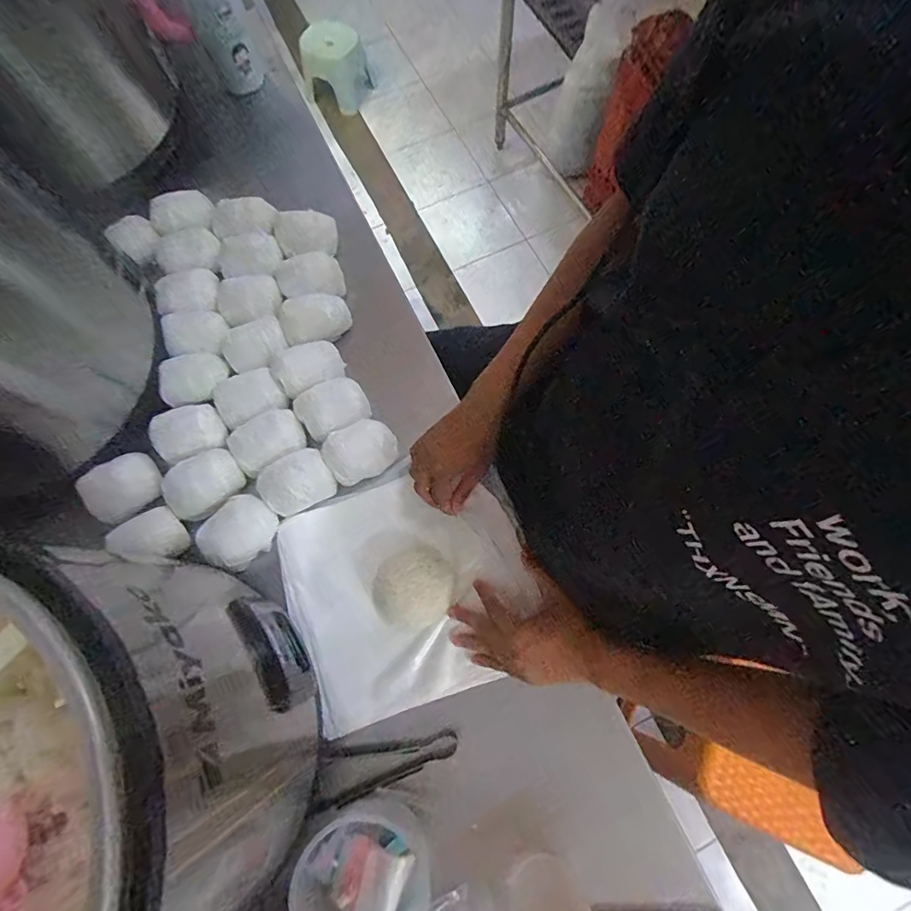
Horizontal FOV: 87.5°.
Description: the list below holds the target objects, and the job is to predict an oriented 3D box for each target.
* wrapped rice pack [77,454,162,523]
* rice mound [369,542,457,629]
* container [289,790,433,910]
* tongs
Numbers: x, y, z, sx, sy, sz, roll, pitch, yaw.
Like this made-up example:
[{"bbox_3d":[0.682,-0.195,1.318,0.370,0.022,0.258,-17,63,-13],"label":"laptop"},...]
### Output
[{"bbox_3d":[-0.420,0.039,0.606,0.086,0.032,0.069,-33,104,-15],"label":"wrapped rice pack"},{"bbox_3d":[-0.048,0.150,0.550,0.088,0.044,0.089,-1,73,2],"label":"rice mound"},{"bbox_3d":[-0.088,0.414,0.461,0.130,0.054,0.116,-31,75,-8],"label":"container"},{"bbox_3d":[-0.073,0.335,0.510,0.151,0.019,0.054,-9,73,0],"label":"tongs"}]

